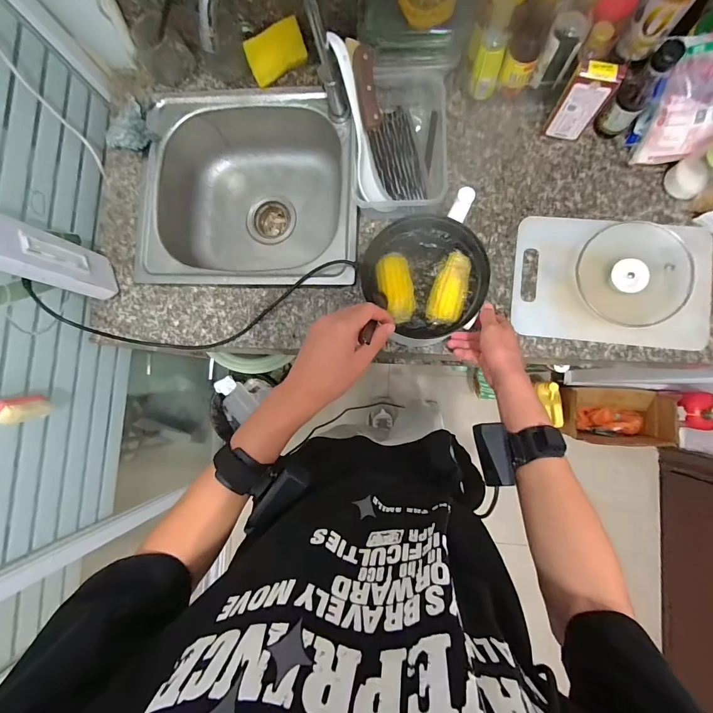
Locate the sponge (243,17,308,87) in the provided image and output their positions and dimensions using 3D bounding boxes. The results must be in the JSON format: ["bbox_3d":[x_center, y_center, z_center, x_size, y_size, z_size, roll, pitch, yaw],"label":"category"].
[{"bbox_3d":[-0.141,-0.537,0.638,0.105,0.012,0.062,-33,126,-1],"label":"sponge"}]

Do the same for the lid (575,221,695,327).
[{"bbox_3d":[0.424,-0.124,0.550,0.128,0.058,0.156,-22,84,3],"label":"lid"}]

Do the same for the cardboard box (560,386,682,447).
[{"bbox_3d":[0.810,0.194,1.159,0.311,0.164,0.183,3,85,5],"label":"cardboard box"}]

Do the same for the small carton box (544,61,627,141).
[{"bbox_3d":[0.335,-0.377,0.542,0.058,0.124,0.023,8,86,6],"label":"small carton box"}]

